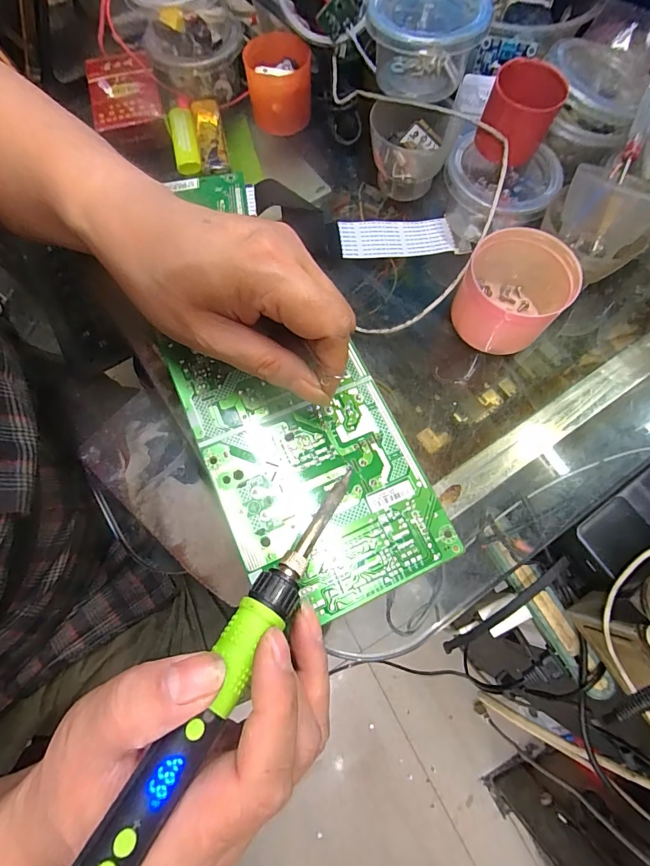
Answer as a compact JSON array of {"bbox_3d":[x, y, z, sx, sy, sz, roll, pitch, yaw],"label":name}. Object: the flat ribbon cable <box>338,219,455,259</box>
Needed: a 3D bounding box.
[{"bbox_3d":[0.054,-0.150,0.306,0.084,0.009,0.030,-6,73,-2],"label":"flat ribbon cable"}]

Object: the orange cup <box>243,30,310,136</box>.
[{"bbox_3d":[-0.037,-0.281,0.323,0.051,0.047,0.045,6,73,2],"label":"orange cup"}]

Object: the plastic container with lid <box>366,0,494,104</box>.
[{"bbox_3d":[0.069,-0.274,0.279,0.081,0.045,0.074,1,73,0],"label":"plastic container with lid"}]

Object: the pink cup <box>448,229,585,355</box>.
[{"bbox_3d":[0.123,-0.090,0.262,0.069,0.047,0.073,0,73,0],"label":"pink cup"}]

